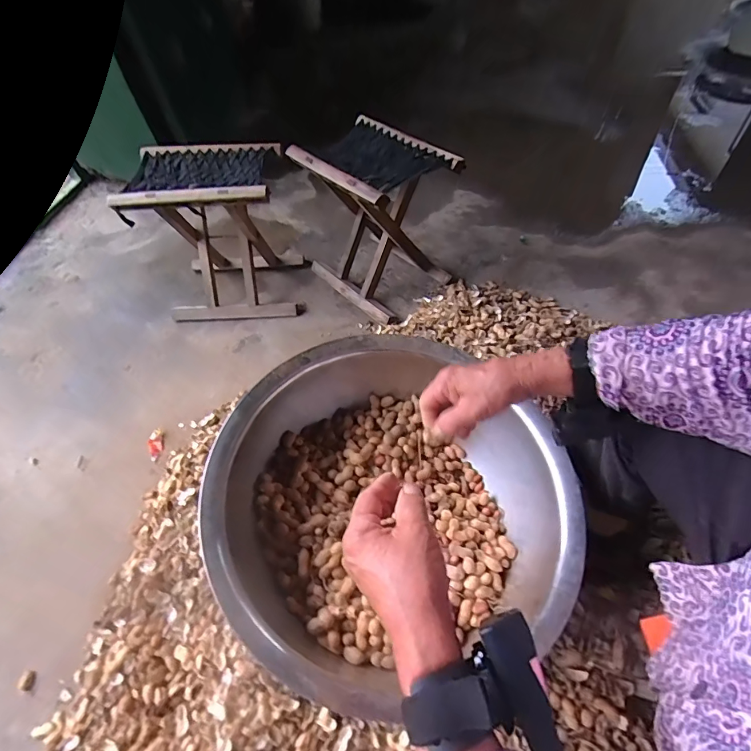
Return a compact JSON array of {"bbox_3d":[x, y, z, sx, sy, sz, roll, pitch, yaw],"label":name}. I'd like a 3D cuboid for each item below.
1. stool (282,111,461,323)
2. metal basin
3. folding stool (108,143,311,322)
[{"bbox_3d":[0.002,-0.363,1.012,0.320,0.337,0.249,36,64,28],"label":"stool"},{"bbox_3d":[0.014,0.157,0.579,0.433,0.170,0.421,-3,53,4],"label":"metal basin"},{"bbox_3d":[-0.362,-0.331,1.017,0.320,0.345,0.240,-3,53,4],"label":"folding stool"}]

